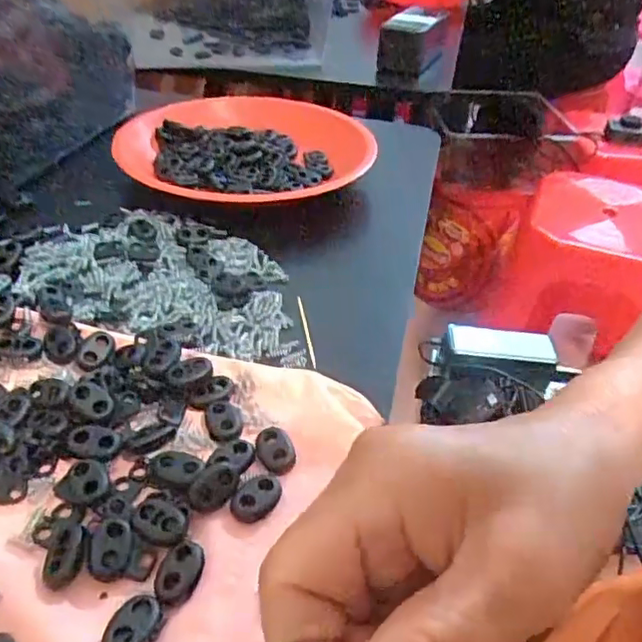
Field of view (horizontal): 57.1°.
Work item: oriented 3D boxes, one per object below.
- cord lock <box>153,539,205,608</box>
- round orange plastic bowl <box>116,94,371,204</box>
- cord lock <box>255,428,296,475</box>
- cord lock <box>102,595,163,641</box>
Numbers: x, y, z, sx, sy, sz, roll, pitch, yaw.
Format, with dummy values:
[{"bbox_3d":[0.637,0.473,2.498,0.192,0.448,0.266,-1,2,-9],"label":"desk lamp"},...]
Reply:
[{"bbox_3d":[-0.049,0.087,0.205,0.014,0.004,0.023,9,39,7],"label":"cord lock"},{"bbox_3d":[-0.056,-0.134,0.461,0.183,0.024,0.194,3,39,-2],"label":"round orange plastic bowl"},{"bbox_3d":[-0.020,0.053,0.248,0.015,0.004,0.023,-9,40,-16],"label":"cord lock"},{"bbox_3d":[-0.060,0.098,0.189,0.015,0.004,0.021,19,41,18],"label":"cord lock"}]

